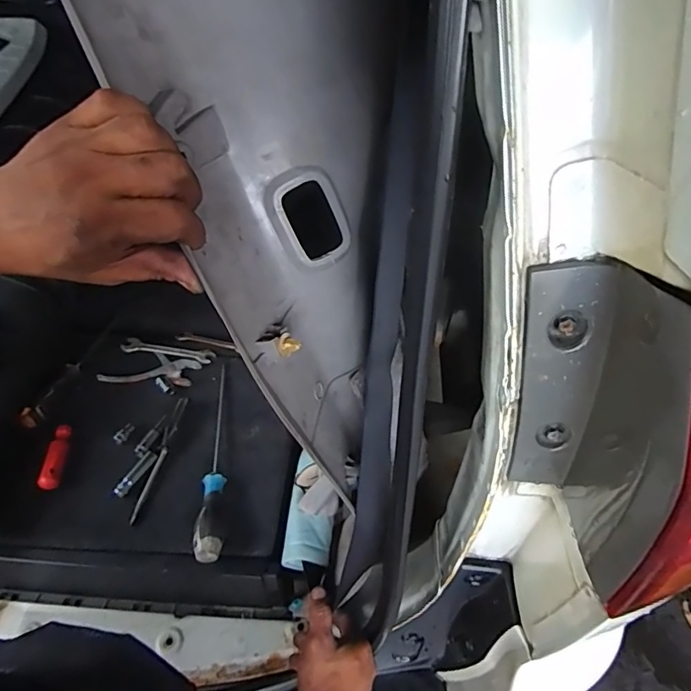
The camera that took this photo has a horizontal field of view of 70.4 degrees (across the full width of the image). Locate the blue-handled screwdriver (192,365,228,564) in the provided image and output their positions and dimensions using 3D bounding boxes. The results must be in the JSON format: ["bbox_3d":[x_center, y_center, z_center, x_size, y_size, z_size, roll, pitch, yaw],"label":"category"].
[{"bbox_3d":[-0.172,0.137,0.657,0.030,0.038,0.295,-3,47,-5],"label":"blue-handled screwdriver"}]

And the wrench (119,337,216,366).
[{"bbox_3d":[-0.282,0.008,0.781,0.141,0.007,0.033,9,38,1],"label":"wrench"}]

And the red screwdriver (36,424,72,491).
[{"bbox_3d":[-0.380,0.144,0.642,0.023,0.016,0.093,-6,48,-8],"label":"red screwdriver"}]

